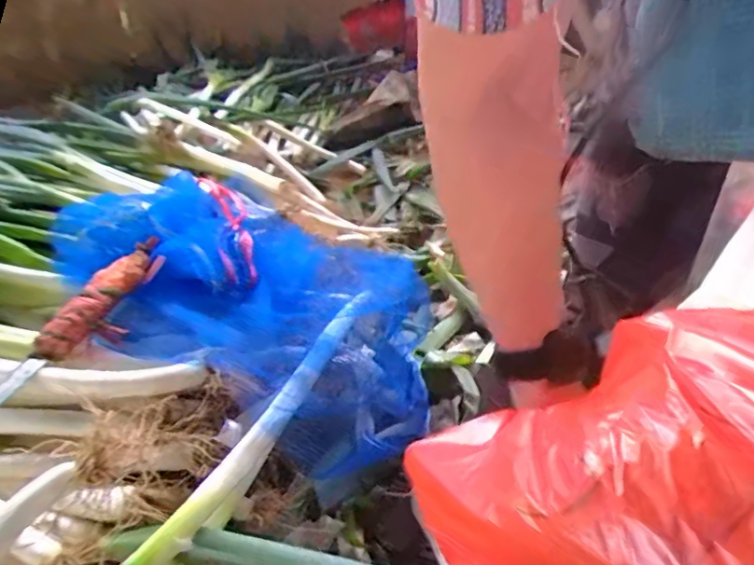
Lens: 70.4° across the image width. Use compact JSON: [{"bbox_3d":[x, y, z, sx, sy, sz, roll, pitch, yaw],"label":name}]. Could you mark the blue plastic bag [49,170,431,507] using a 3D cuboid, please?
[{"bbox_3d":[-0.179,0.005,0.654,0.519,0.195,0.335,11,42,21],"label":"blue plastic bag"}]

